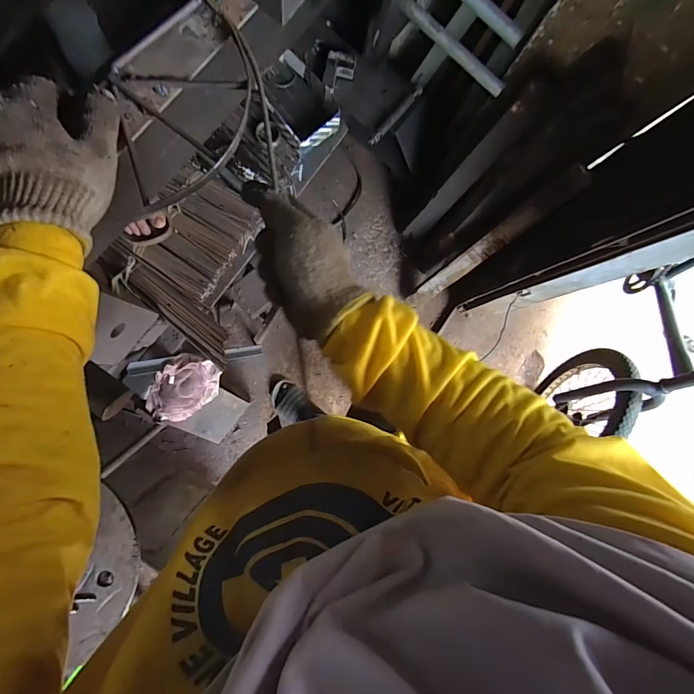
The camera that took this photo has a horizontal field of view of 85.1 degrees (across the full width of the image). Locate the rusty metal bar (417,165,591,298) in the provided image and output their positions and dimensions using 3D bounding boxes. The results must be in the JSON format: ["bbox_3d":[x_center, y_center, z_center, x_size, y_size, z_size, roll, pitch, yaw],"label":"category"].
[{"bbox_3d":[0.402,-0.290,1.070,0.064,0.553,0.045,49,53,-3],"label":"rusty metal bar"}]

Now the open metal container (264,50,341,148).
[{"bbox_3d":[-0.113,-0.588,0.905,0.143,0.058,0.195,-37,93,-7],"label":"open metal container"}]

